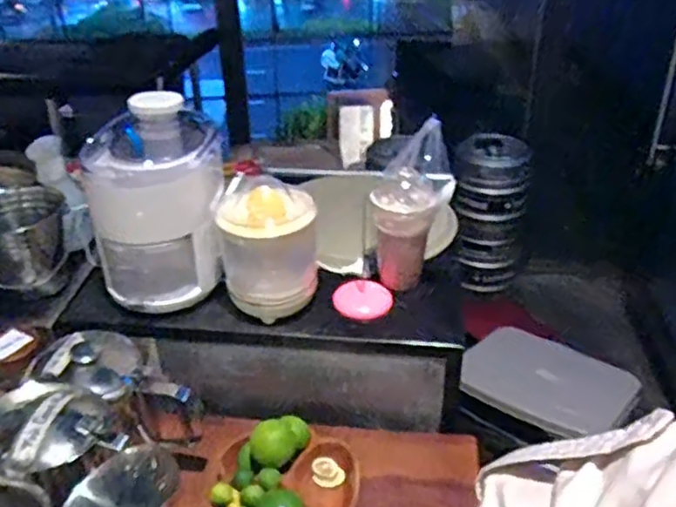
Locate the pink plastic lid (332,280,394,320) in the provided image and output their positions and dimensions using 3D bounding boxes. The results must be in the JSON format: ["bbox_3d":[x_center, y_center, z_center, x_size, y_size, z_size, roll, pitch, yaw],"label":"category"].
[{"bbox_3d":[0.036,0.067,0.968,0.088,0.007,0.066,-6,56,11],"label":"pink plastic lid"}]

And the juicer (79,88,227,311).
[{"bbox_3d":[-0.258,-0.076,0.948,0.187,0.254,0.180,-9,32,-13],"label":"juicer"}]

